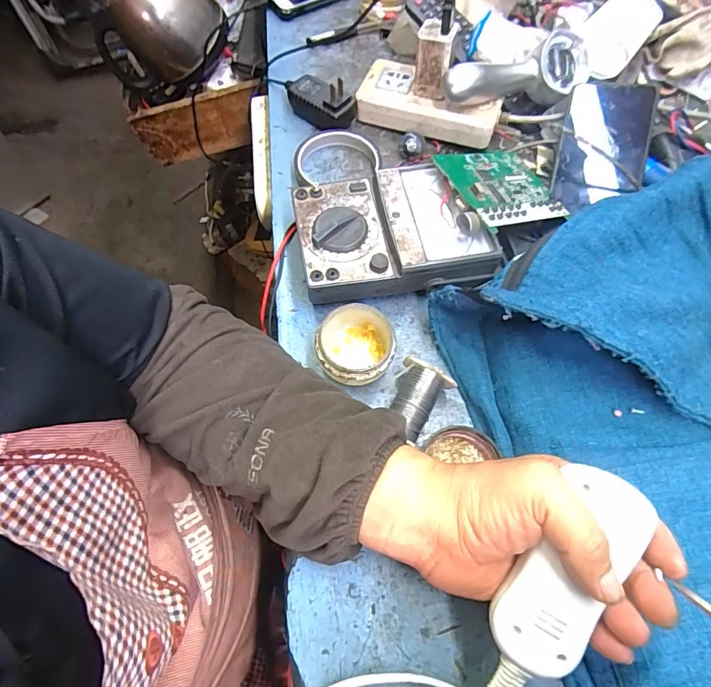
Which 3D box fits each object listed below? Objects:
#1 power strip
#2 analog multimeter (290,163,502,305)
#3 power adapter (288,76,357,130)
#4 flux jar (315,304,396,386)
[{"bbox_3d":[0.076,-0.252,0.462,0.150,0.034,0.065,25,68,9],"label":"power strip"},{"bbox_3d":[0.030,-0.096,0.387,0.160,0.046,0.118,-9,67,-6],"label":"analog multimeter"},{"bbox_3d":[-0.042,-0.260,0.466,0.082,0.042,0.041,31,69,11],"label":"power adapter"},{"bbox_3d":[0.001,0.005,0.355,0.060,0.036,0.061,1,66,-2],"label":"flux jar"}]

